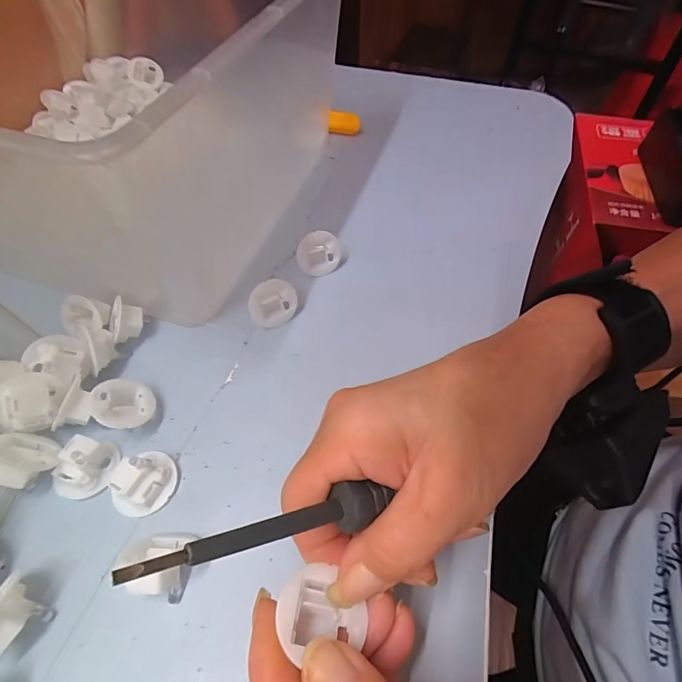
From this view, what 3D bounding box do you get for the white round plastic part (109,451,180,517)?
[{"bbox_3d":[-0.101,0.069,0.207,0.029,0.021,0.032,-1,55,0],"label":"white round plastic part"}]

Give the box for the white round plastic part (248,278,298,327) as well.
[{"bbox_3d":[-0.046,-0.026,0.272,0.032,0.031,0.009,-17,28,-22],"label":"white round plastic part"}]

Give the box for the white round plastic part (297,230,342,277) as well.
[{"bbox_3d":[-0.016,-0.065,0.299,0.032,0.032,0.009,-10,29,-14],"label":"white round plastic part"}]

